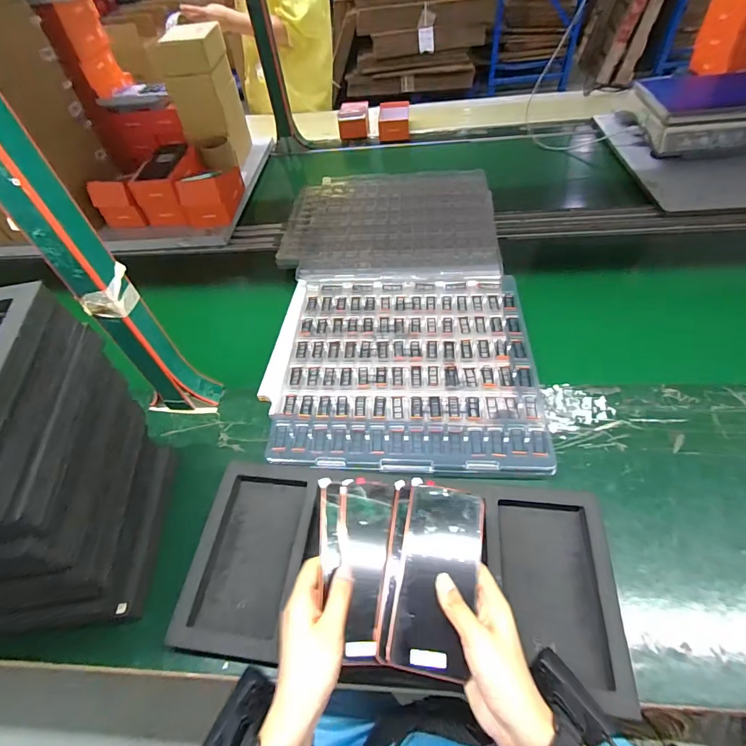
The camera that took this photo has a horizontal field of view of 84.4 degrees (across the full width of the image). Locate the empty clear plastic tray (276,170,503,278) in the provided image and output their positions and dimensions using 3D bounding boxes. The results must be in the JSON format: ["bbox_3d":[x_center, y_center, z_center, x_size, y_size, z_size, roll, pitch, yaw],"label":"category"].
[{"bbox_3d":[0.035,-0.353,0.924,0.450,0.027,0.399,-1,51,6],"label":"empty clear plastic tray"}]

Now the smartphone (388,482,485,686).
[{"bbox_3d":[0.065,0.199,0.413,0.077,0.010,0.167,12,59,11],"label":"smartphone"}]

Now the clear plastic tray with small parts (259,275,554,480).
[{"bbox_3d":[0.051,-0.026,0.679,0.410,0.015,0.399,2,52,4],"label":"clear plastic tray with small parts"}]

